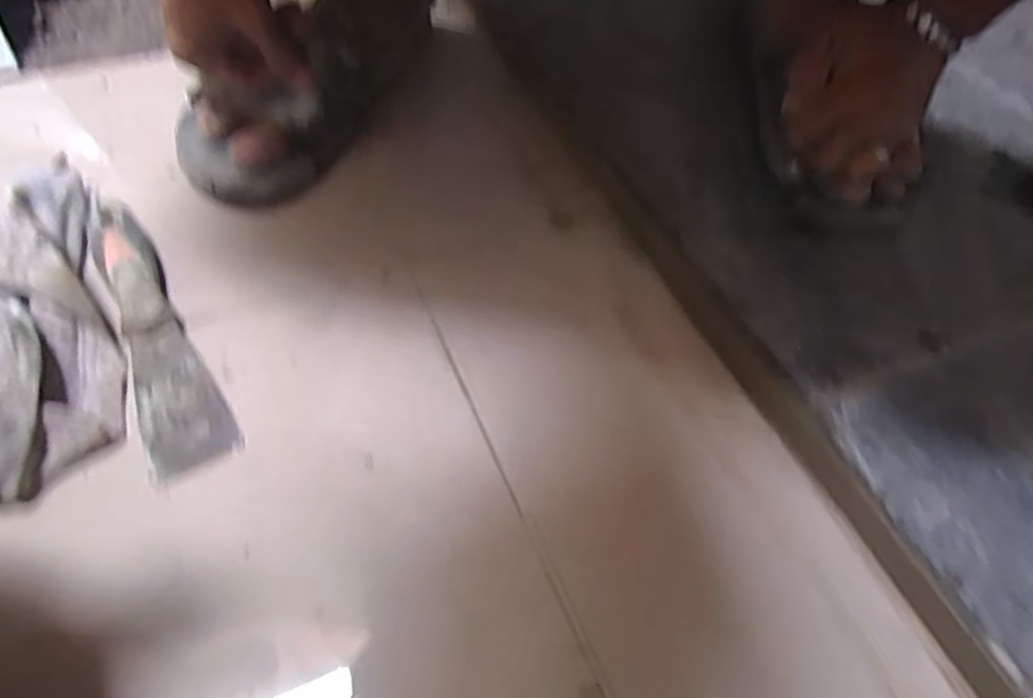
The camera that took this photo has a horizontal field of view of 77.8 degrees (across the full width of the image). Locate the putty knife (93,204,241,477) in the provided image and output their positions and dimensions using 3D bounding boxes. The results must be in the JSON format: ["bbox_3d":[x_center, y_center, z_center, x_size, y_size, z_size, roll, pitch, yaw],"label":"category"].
[{"bbox_3d":[-0.212,-0.012,0.374,0.043,0.029,0.181,-22,60,-17],"label":"putty knife"}]

